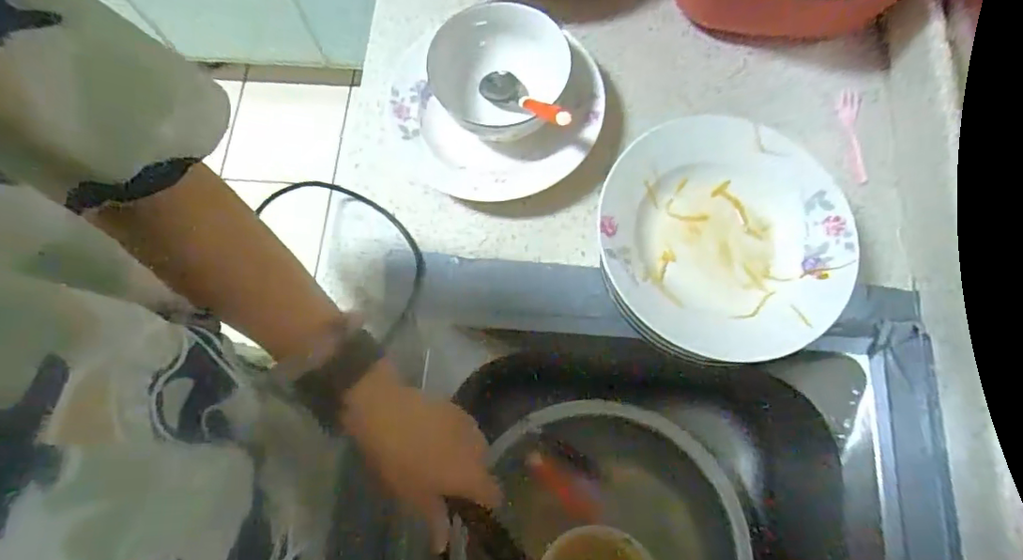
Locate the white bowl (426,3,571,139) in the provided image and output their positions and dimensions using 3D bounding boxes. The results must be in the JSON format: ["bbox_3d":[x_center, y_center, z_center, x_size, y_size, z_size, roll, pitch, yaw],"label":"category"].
[{"bbox_3d":[-0.013,-0.197,0.505,0.113,0.049,0.102,-40,76,-9],"label":"white bowl"}]

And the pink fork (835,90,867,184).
[{"bbox_3d":[0.324,-0.137,0.524,0.020,0.009,0.092,2,74,3],"label":"pink fork"}]

